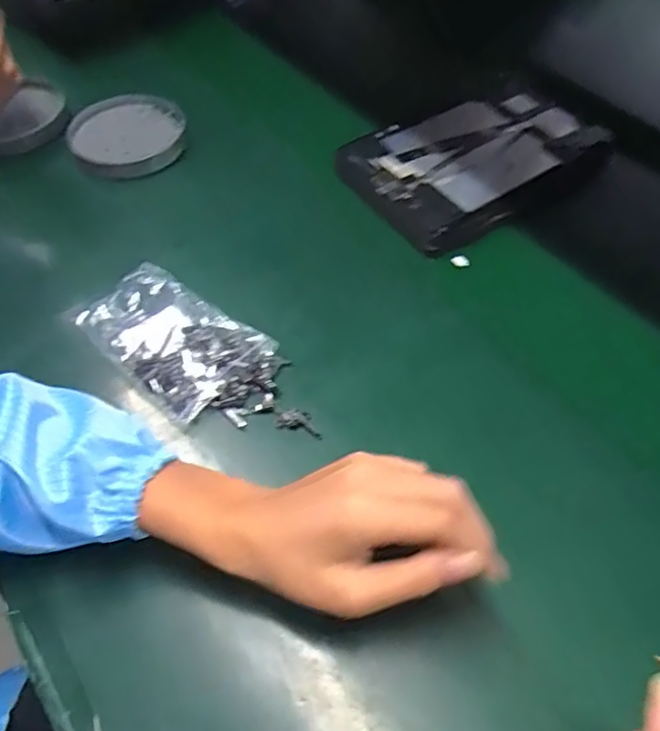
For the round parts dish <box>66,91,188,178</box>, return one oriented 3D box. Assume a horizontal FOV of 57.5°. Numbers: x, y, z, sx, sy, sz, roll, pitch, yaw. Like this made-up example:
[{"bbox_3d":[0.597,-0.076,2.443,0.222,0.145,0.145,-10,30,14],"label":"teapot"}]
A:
[{"bbox_3d":[-0.209,-0.241,0.628,0.115,0.024,0.117,-21,55,-13],"label":"round parts dish"}]

